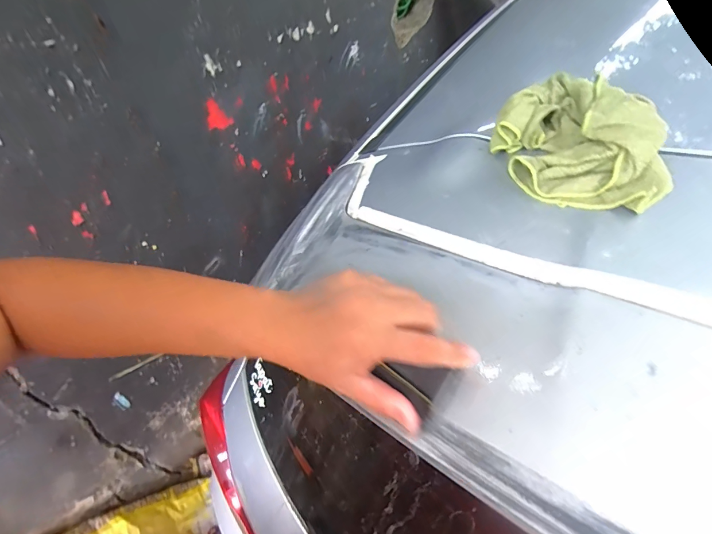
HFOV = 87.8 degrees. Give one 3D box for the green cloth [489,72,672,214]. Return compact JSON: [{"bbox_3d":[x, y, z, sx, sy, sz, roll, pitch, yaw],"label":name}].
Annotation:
[{"bbox_3d":[0.220,-0.125,0.372,0.105,0.075,0.182,-13,41,-7],"label":"green cloth"}]

